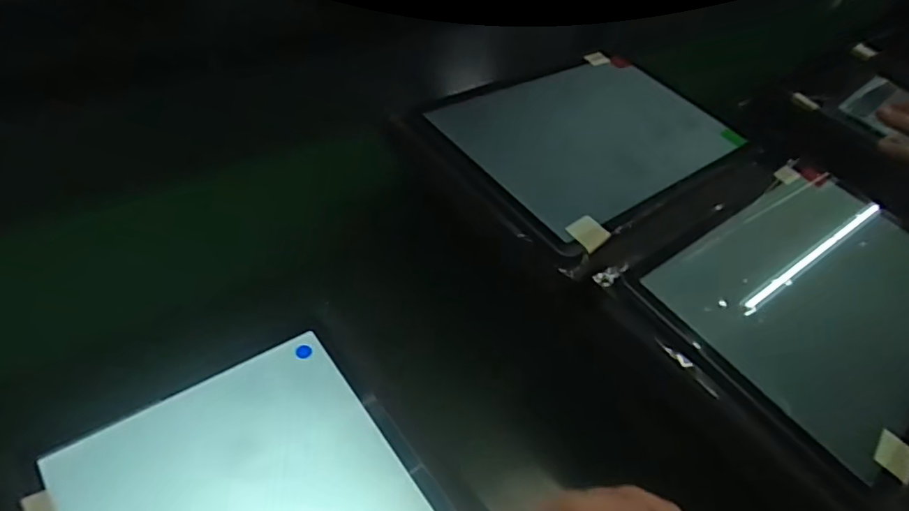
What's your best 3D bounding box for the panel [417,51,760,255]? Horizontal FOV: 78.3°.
[{"bbox_3d":[0.114,-0.096,0.438,0.234,0.011,0.170,-23,56,-29],"label":"panel"}]

